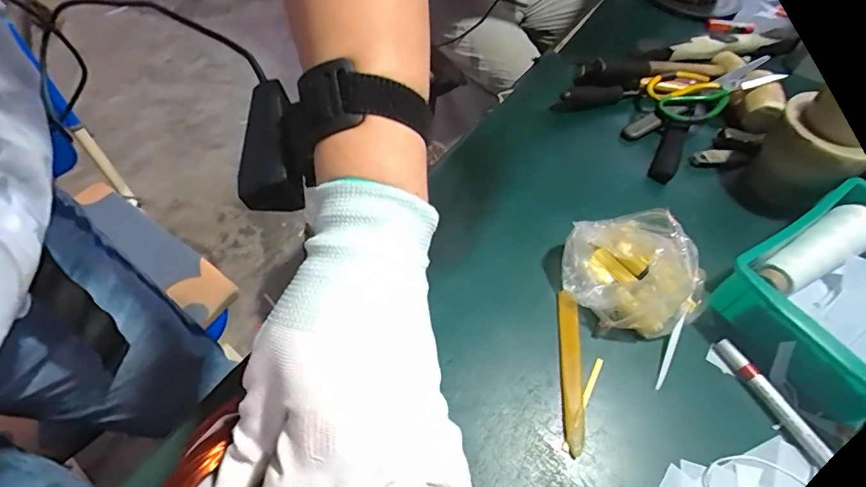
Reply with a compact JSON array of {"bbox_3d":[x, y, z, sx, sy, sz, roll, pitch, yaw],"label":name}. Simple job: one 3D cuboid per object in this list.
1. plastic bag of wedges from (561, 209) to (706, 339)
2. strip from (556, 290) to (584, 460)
[{"bbox_3d":[0.202,0.025,0.476,0.111,0.074,0.137,-27,59,-21],"label":"plastic bag of wedges"},{"bbox_3d":[0.133,0.119,0.447,0.021,0.010,0.157,7,54,2],"label":"strip"}]

